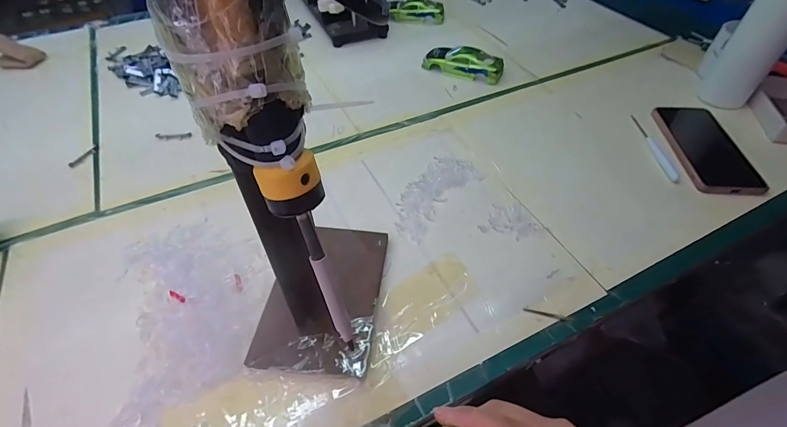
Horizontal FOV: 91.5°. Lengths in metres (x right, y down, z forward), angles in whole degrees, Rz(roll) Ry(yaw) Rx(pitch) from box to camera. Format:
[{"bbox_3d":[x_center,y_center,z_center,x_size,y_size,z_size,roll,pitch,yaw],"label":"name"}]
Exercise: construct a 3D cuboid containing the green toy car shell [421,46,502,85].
[{"bbox_3d":[0.115,-0.246,0.629,0.127,0.031,0.047,19,52,15],"label":"green toy car shell"}]

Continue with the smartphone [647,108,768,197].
[{"bbox_3d":[0.414,-0.093,0.513,0.089,0.014,0.183,4,50,3],"label":"smartphone"}]

